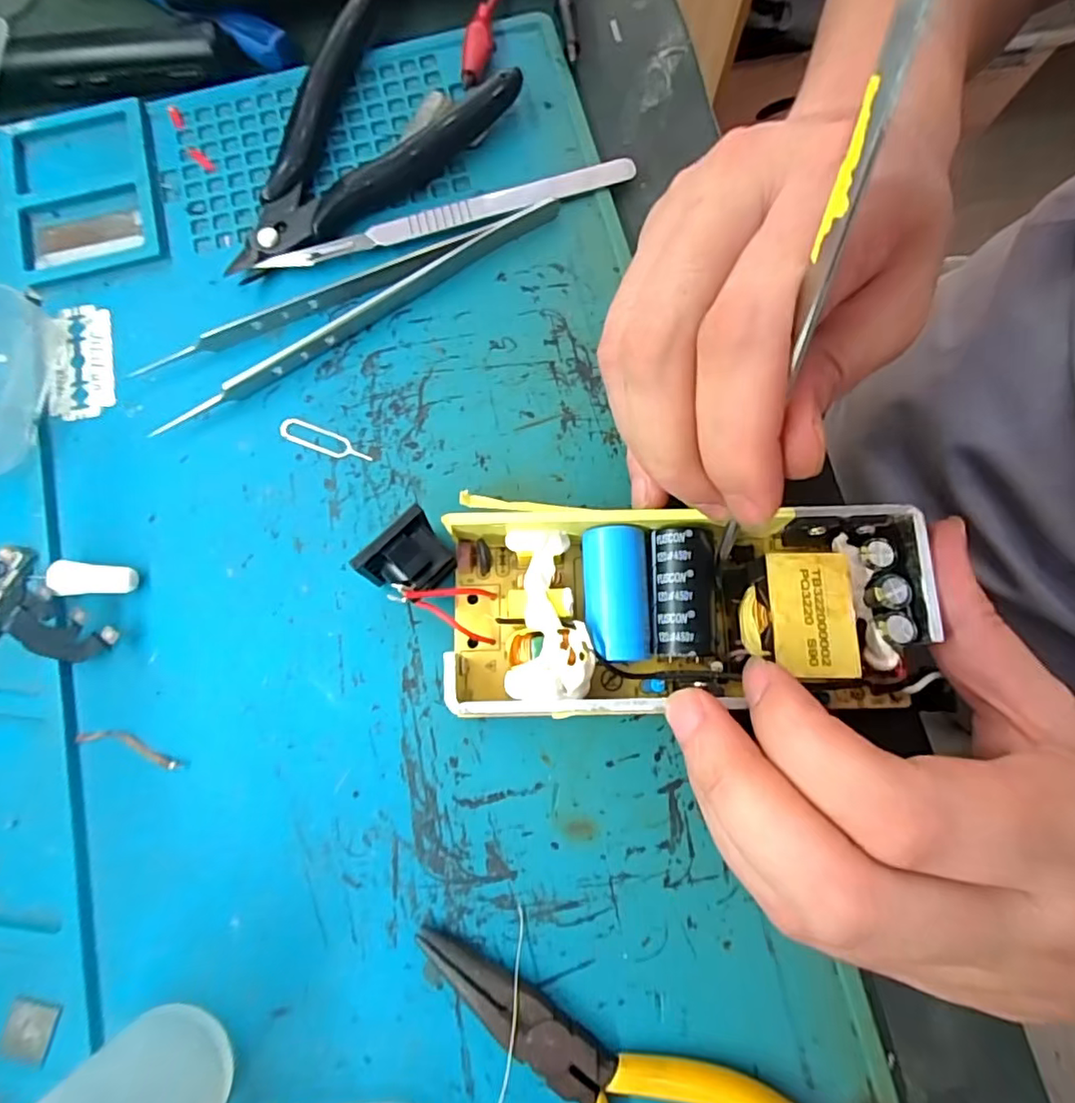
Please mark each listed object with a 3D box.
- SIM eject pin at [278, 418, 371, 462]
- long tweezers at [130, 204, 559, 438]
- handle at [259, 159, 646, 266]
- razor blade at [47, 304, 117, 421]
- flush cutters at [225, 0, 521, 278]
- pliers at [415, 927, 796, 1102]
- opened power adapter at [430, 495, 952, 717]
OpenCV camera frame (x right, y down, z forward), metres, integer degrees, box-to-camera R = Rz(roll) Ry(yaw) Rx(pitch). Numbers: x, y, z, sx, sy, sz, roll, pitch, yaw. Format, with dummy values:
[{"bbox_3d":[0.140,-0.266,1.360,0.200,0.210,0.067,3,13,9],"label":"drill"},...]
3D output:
[{"bbox_3d":[-0.071,-0.037,0.192,0.033,0.004,0.008,21,80,4],"label":"SIM eject pin"},{"bbox_3d":[-0.060,-0.086,0.199,0.151,0.009,0.026,-26,80,-5],"label":"long tweezers"},{"bbox_3d":[-0.030,-0.120,0.206,0.133,0.004,0.012,-17,79,-3],"label":"handle"},{"bbox_3d":[-0.158,-0.066,0.200,0.022,0.004,0.041,-10,79,-2],"label":"razor blade"},{"bbox_3d":[-0.071,-0.155,0.209,0.112,0.013,0.071,-36,81,-6],"label":"flush cutters"},{"bbox_3d":[0.022,0.143,0.151,0.126,0.014,0.051,36,81,6],"label":"pliers"},{"bbox_3d":[0.042,0.015,0.166,0.133,0.025,0.057,-1,79,4],"label":"opened power adapter"}]

